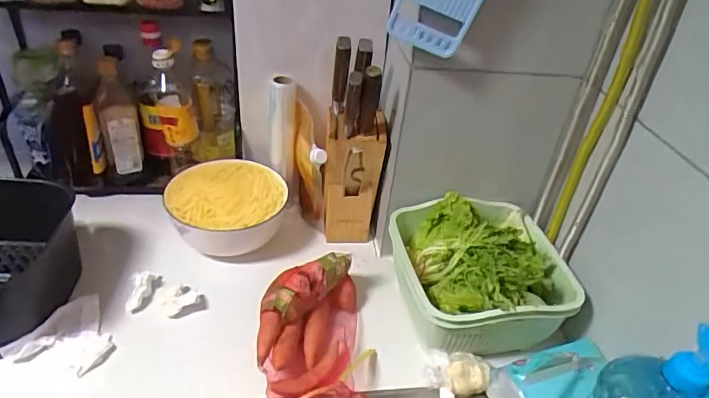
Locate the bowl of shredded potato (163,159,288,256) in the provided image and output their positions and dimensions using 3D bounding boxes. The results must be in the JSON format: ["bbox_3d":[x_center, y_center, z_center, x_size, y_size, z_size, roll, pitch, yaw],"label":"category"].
[{"bbox_3d":[-0.214,0.009,0.860,0.191,0.069,0.183,5,38,-4],"label":"bowl of shredded potato"}]

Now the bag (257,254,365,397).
[{"bbox_3d":[-0.059,0.195,0.688,0.135,0.097,0.241,2,38,-7],"label":"bag"}]

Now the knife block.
[{"bbox_3d":[0.002,-0.081,0.838,0.091,0.336,0.128,6,38,-3],"label":"knife block"}]

